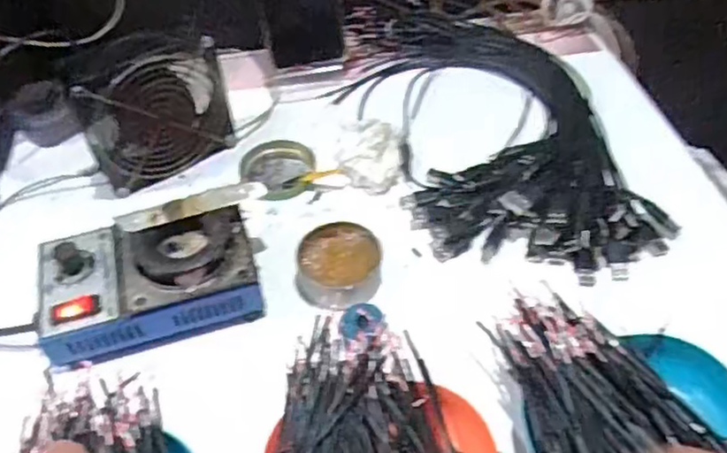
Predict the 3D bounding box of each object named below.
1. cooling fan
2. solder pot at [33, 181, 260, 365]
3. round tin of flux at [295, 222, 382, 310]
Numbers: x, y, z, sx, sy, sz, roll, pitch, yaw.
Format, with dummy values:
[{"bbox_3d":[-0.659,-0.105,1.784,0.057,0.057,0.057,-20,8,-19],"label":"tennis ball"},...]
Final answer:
[{"bbox_3d":[-0.170,-0.096,0.556,0.114,0.118,0.028,-31,56,-21],"label":"cooling fan"},{"bbox_3d":[-0.149,0.041,0.476,0.154,0.060,0.110,-11,51,-6],"label":"solder pot"},{"bbox_3d":[-0.018,0.031,0.505,0.062,0.026,0.070,4,51,6],"label":"round tin of flux"}]

